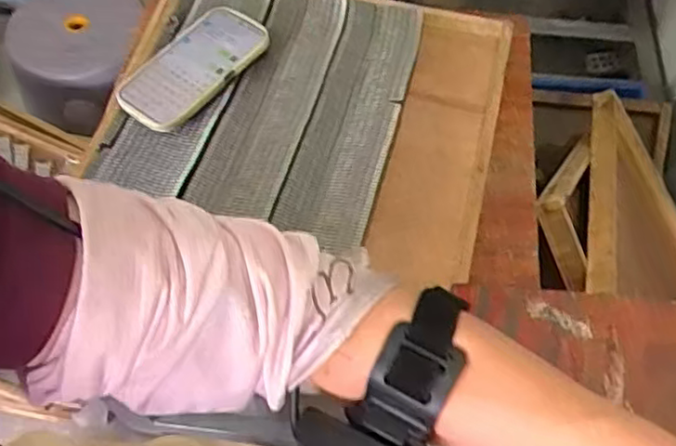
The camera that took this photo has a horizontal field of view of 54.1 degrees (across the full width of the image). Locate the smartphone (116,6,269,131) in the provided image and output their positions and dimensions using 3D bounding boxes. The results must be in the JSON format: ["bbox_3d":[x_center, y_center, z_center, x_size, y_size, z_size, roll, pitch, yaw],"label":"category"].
[{"bbox_3d":[-0.154,-0.169,0.715,0.091,0.018,0.172,32,64,17],"label":"smartphone"}]

